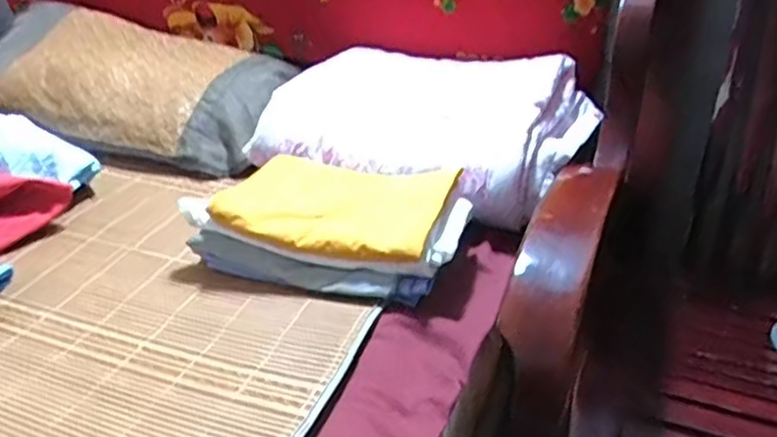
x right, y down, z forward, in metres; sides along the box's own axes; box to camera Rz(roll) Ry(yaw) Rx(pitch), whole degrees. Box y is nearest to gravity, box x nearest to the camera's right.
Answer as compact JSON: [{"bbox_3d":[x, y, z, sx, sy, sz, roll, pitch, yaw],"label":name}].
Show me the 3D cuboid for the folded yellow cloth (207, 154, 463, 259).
[{"bbox_3d":[-0.053,-0.025,0.830,0.254,0.042,0.198,10,27,18],"label":"folded yellow cloth"}]

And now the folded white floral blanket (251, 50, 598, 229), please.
[{"bbox_3d":[0.060,-0.160,1.022,0.454,0.130,0.334,15,32,24],"label":"folded white floral blanket"}]

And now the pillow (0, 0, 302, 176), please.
[{"bbox_3d":[-0.484,-0.251,1.217,0.615,0.144,0.331,11,32,19],"label":"pillow"}]

